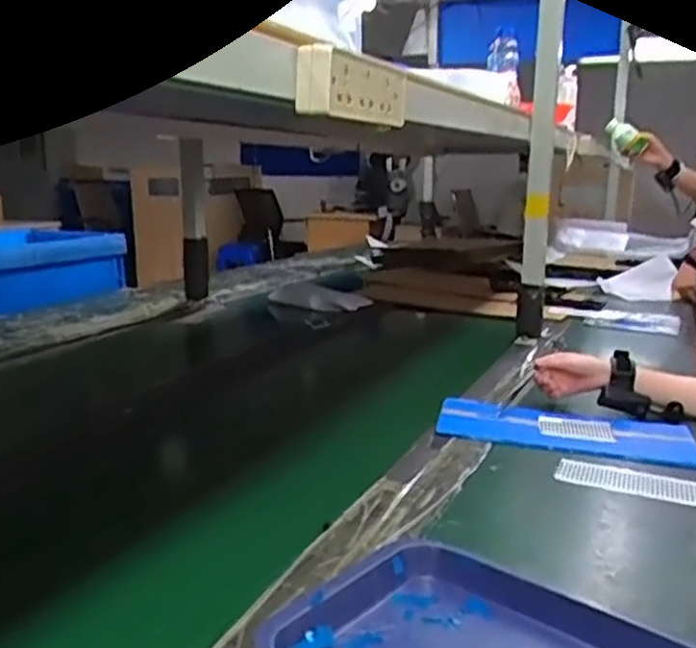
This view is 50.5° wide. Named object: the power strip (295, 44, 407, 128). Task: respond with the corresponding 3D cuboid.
[{"bbox_3d":[0.008,-0.198,0.623,0.028,0.050,0.157,6,13,26],"label":"power strip"}]

